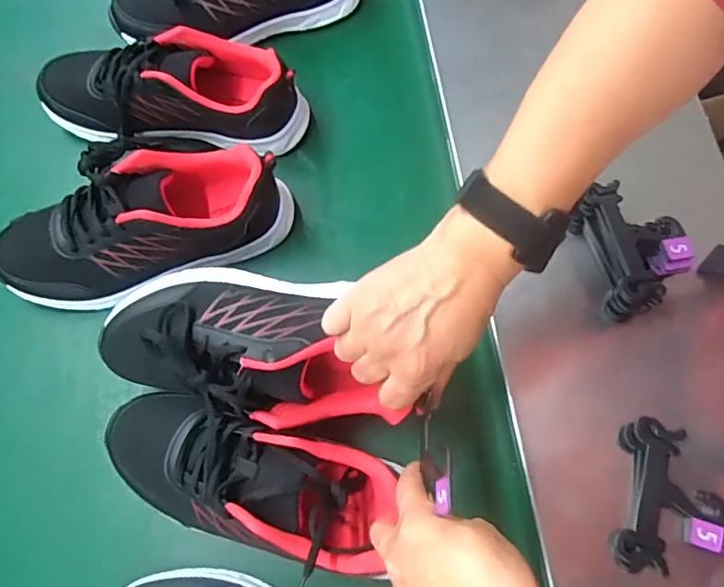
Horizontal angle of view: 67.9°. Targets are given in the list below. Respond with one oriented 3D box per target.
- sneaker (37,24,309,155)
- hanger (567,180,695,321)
[{"bbox_3d":[-0.182,-0.194,0.513,0.254,0.091,0.098,4,71,2],"label":"sneaker"},{"bbox_3d":[0.222,-0.037,0.436,0.073,0.033,0.101,-14,72,-4],"label":"hanger"}]

